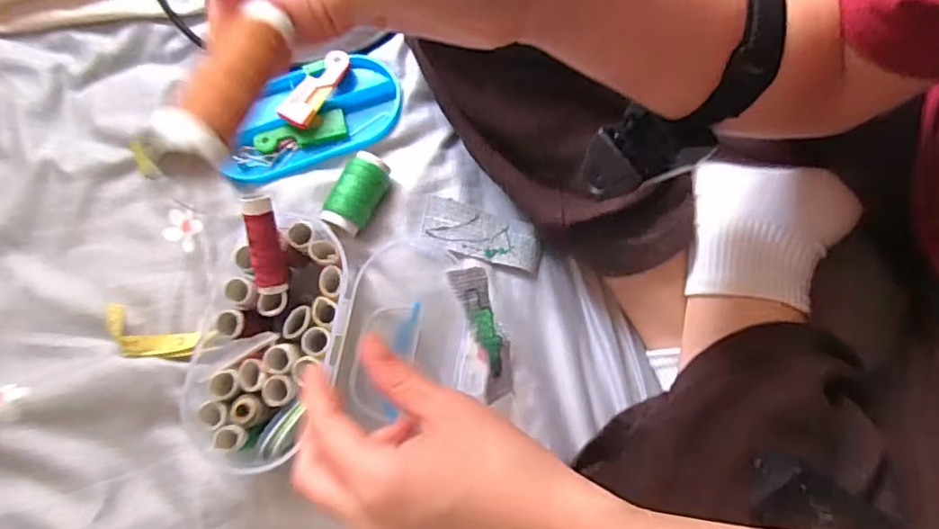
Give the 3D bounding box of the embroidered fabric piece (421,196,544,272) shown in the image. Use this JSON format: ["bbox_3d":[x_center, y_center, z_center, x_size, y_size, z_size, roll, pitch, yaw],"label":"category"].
[{"bbox_3d":[0.008,-0.022,0.405,0.085,0.012,0.036,13,78,3],"label":"embroidered fabric piece"}]

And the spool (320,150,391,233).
[{"bbox_3d":[-0.075,-0.047,0.399,0.027,0.023,0.054,27,79,5],"label":"spool"}]

